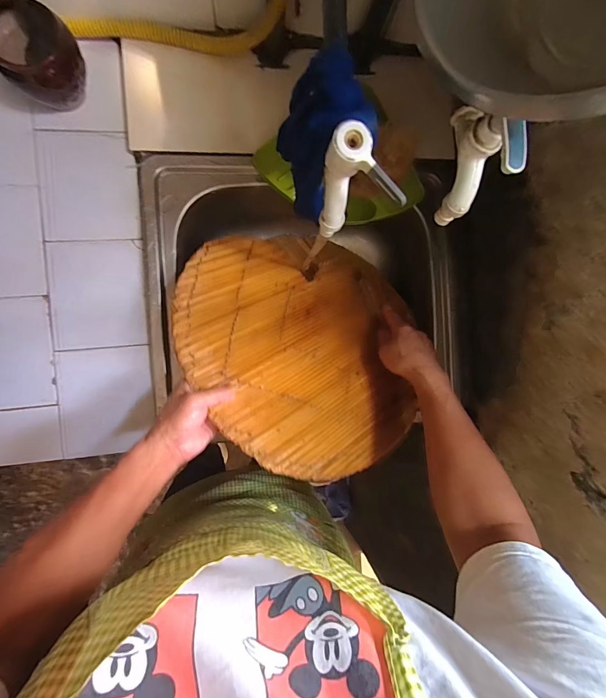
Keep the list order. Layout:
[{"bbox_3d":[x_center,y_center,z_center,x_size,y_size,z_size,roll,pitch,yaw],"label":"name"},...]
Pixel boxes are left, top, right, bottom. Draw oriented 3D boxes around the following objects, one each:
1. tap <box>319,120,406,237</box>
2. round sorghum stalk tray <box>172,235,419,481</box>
[{"bbox_3d":[0.039,-0.140,0.313,0.041,0.100,0.077,-34,96,-7],"label":"tap"},{"bbox_3d":[0.004,-0.018,0.492,0.352,0.017,0.357,10,66,-22],"label":"round sorghum stalk tray"}]

